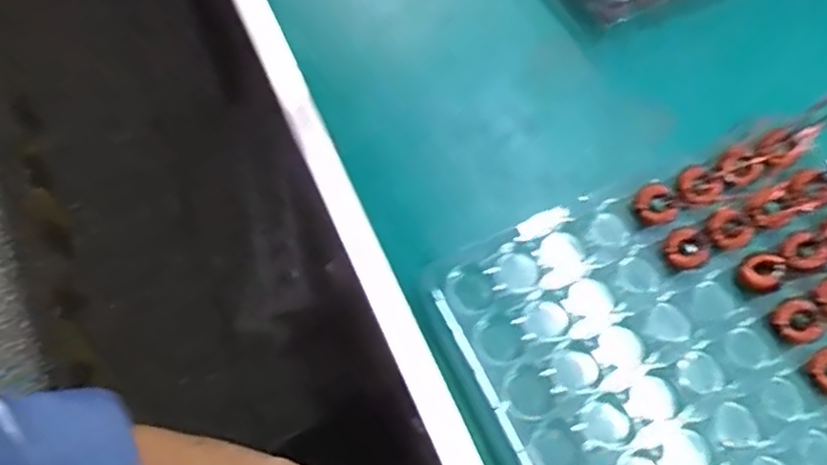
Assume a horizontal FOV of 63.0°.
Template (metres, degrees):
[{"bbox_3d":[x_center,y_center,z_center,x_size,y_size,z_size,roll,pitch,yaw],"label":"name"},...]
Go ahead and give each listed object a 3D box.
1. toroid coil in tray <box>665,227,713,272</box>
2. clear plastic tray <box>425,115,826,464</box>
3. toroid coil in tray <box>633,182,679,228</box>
[{"bbox_3d":[0.171,0.009,0.422,0.024,0.009,0.028,-11,67,-6],"label":"toroid coil in tray"},{"bbox_3d":[0.190,0.091,0.396,0.275,0.033,0.281,-23,68,-11],"label":"clear plastic tray"},{"bbox_3d":[0.156,-0.017,0.435,0.025,0.006,0.027,-19,68,-10],"label":"toroid coil in tray"}]

